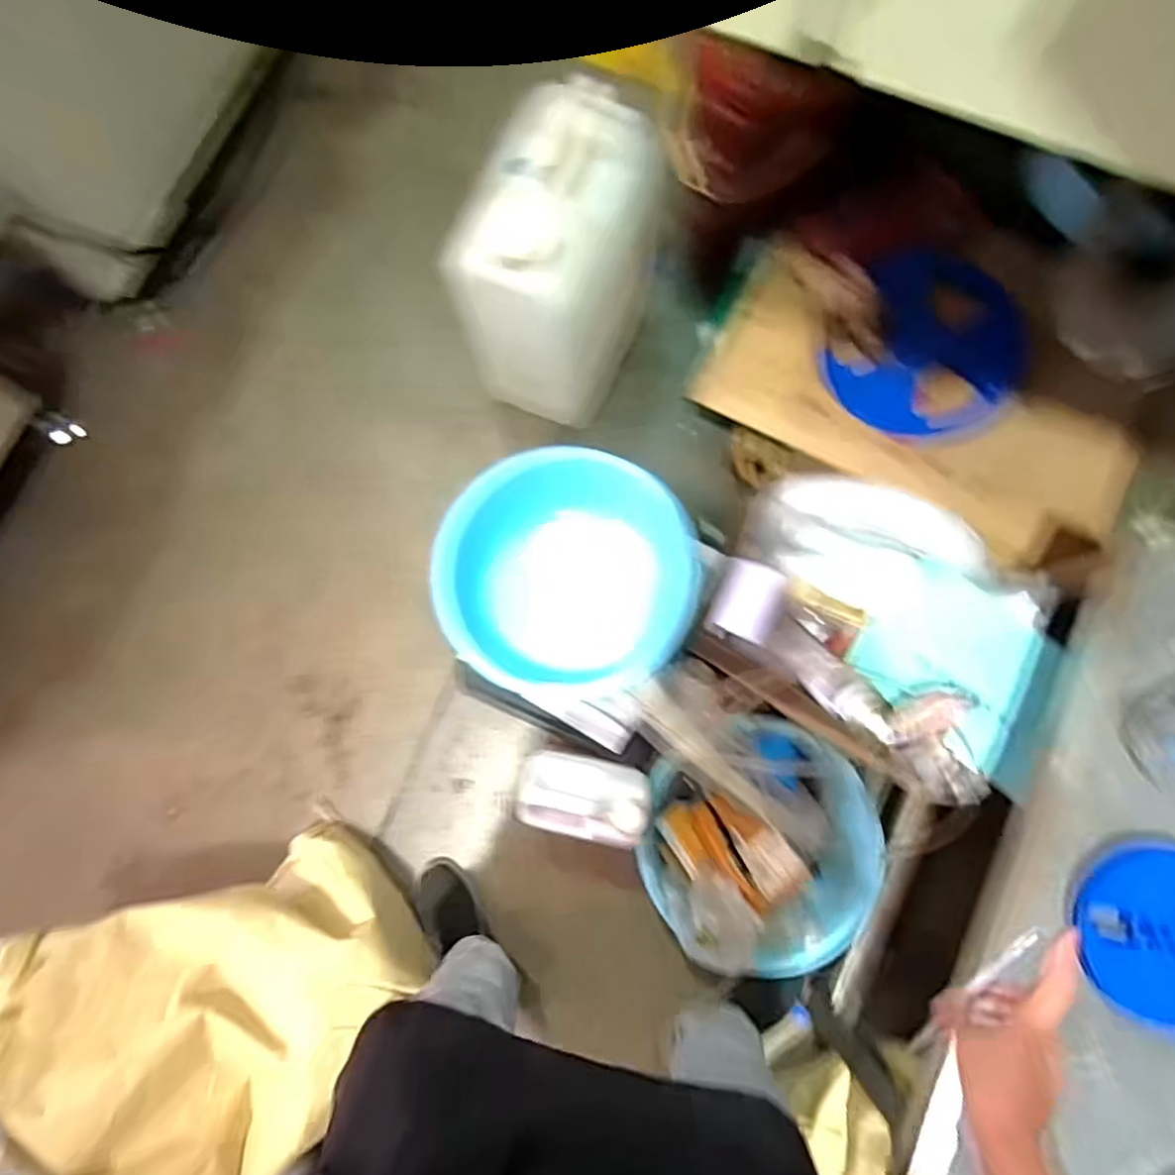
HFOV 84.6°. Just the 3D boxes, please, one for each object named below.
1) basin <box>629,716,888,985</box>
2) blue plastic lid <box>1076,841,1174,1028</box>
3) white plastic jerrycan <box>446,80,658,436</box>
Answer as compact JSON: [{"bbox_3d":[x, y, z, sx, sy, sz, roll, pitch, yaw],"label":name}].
[{"bbox_3d":[0.270,0.393,1.025,0.351,0.167,0.343,0,79,1],"label":"basin"},{"bbox_3d":[0.593,0.355,0.658,0.170,0.027,0.164,0,79,1],"label":"blue plastic lid"},{"bbox_3d":[-0.034,-0.511,1.053,0.212,0.382,0.359,29,81,6],"label":"white plastic jerrycan"}]

